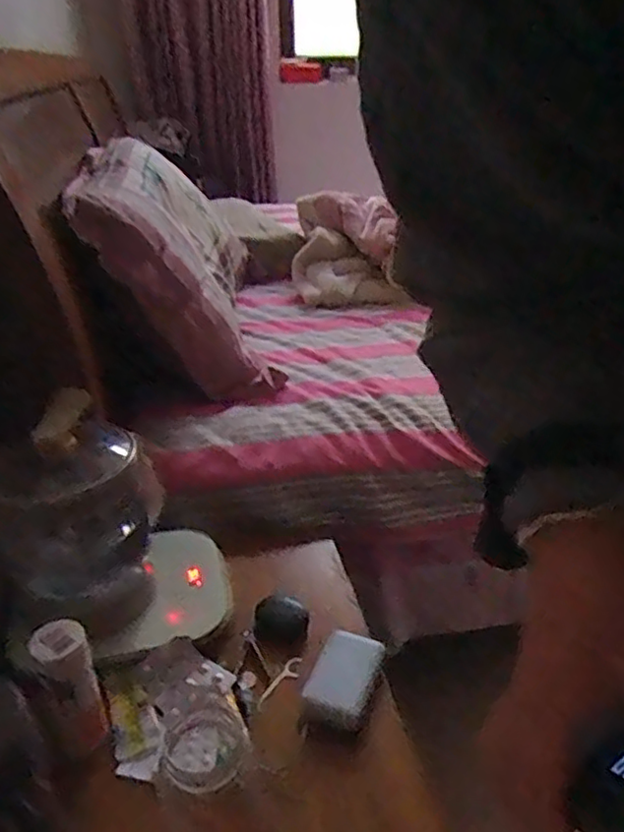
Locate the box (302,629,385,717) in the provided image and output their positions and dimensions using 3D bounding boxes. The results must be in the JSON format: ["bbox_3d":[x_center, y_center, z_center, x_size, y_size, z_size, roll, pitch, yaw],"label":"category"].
[{"bbox_3d":[0.033,0.262,0.659,0.061,0.018,0.087,12,31,22],"label":"box"}]

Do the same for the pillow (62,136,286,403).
[{"bbox_3d":[-0.245,-0.303,1.151,0.134,0.398,0.638,-29,34,12],"label":"pillow"}]

